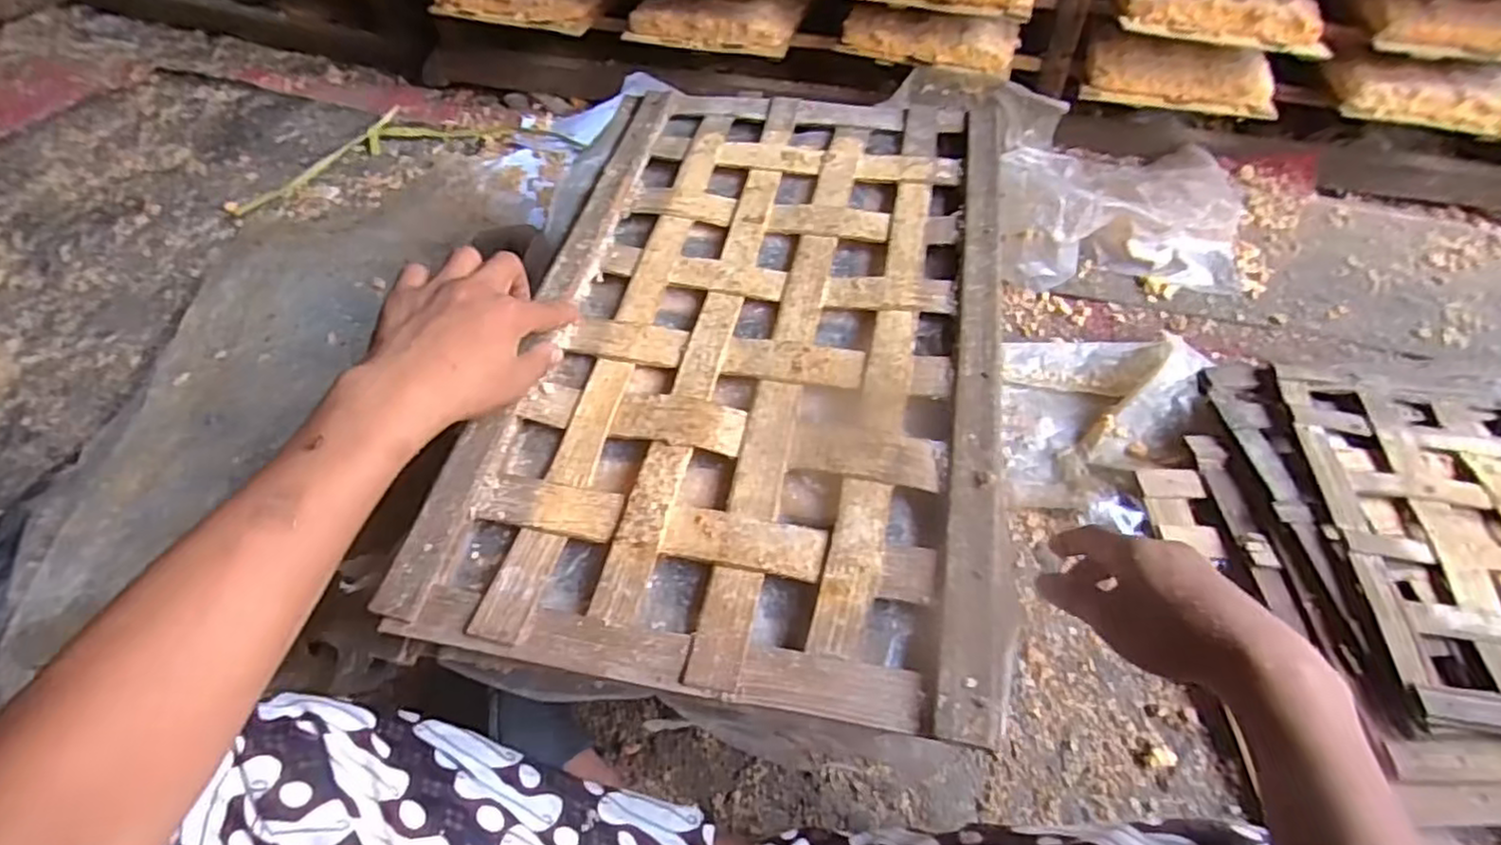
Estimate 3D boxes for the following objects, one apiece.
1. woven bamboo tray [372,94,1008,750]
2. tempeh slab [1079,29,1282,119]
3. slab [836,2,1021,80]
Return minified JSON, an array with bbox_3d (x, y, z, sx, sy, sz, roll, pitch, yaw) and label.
[{"bbox_3d":[0.009,-0.075,0.495,0.315,0.045,0.513,10,56,6],"label":"woven bamboo tray"},{"bbox_3d":[0.536,-0.436,0.877,0.224,0.049,0.091,12,53,6],"label":"tempeh slab"},{"bbox_3d":[0.233,-0.502,0.909,0.224,0.039,0.087,11,53,6],"label":"slab"}]

